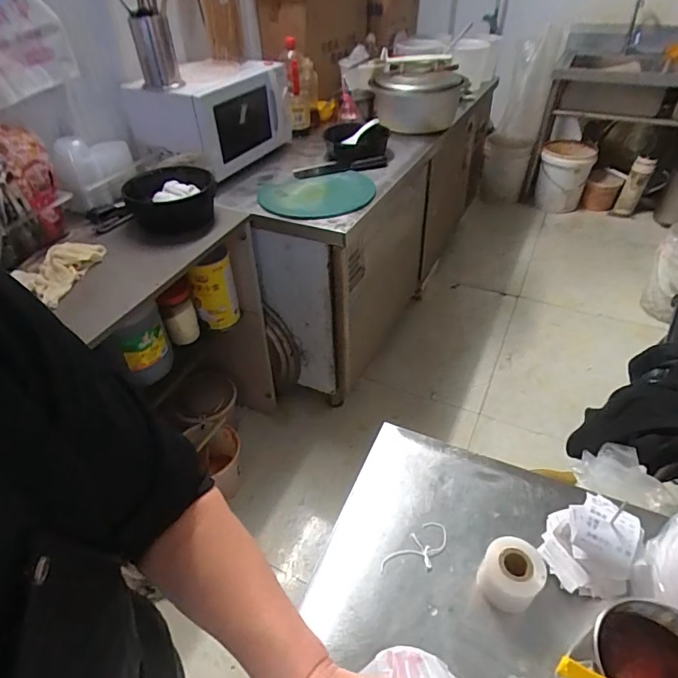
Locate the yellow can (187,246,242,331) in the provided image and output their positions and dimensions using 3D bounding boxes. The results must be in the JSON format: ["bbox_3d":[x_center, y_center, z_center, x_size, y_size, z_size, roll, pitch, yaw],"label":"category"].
[{"bbox_3d":[-0.357,-0.147,1.345,0.115,0.217,0.101,-4,42,-2],"label":"yellow can"}]

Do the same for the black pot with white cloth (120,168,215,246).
[{"bbox_3d":[-0.453,-0.368,1.265,0.233,0.112,0.218,-7,42,-6],"label":"black pot with white cloth"}]

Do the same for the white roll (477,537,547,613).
[{"bbox_3d":[0.194,0.266,0.526,0.061,0.054,0.060,-1,42,1],"label":"white roll"}]

